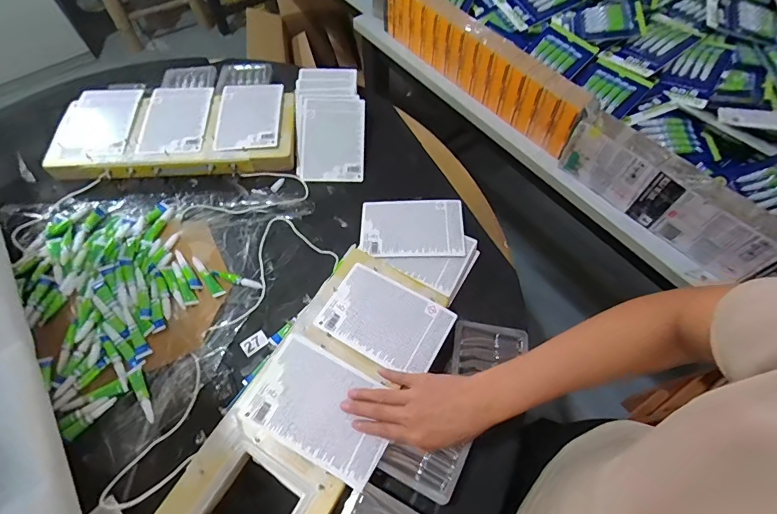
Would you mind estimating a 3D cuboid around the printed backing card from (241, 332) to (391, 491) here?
[{"bbox_3d":[-0.076,0.181,0.494,0.170,0.010,0.119,29,61,6],"label":"printed backing card"}]

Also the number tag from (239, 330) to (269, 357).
[{"bbox_3d":[-0.194,0.125,0.586,0.037,0.004,0.025,-34,65,-17],"label":"number tag"}]

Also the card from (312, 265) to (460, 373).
[{"bbox_3d":[-0.004,0.086,0.564,0.168,0.005,0.114,27,64,15],"label":"card"}]

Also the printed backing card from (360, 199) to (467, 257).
[{"bbox_3d":[0.039,-0.051,0.674,0.169,0.012,0.110,-1,59,5],"label":"printed backing card"}]

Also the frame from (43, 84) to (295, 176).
[{"bbox_3d":[-0.396,-0.245,0.760,0.434,0.036,0.209,-4,60,-1],"label":"frame"}]

